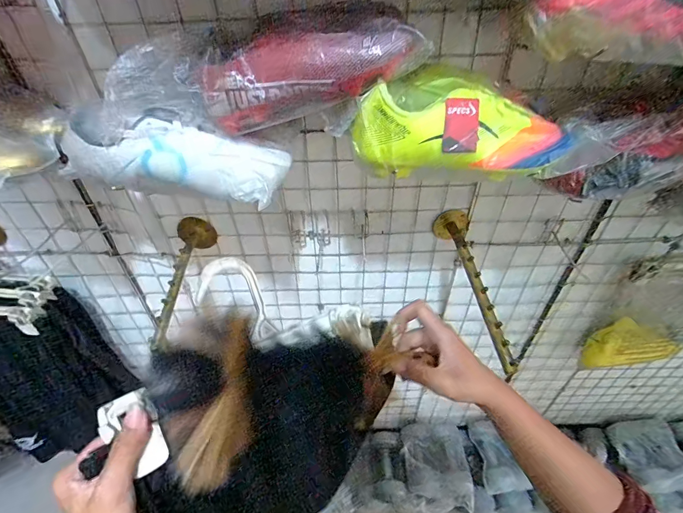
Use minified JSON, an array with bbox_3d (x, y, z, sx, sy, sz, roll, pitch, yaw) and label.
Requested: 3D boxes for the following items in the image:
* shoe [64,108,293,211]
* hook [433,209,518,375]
[{"bbox_3d":[-0.185,-0.124,0.409,0.227,0.084,0.076,5,43,6],"label":"shoe"},{"bbox_3d":[0.216,0.039,0.586,0.062,0.071,0.293,0,43,0],"label":"hook"}]

